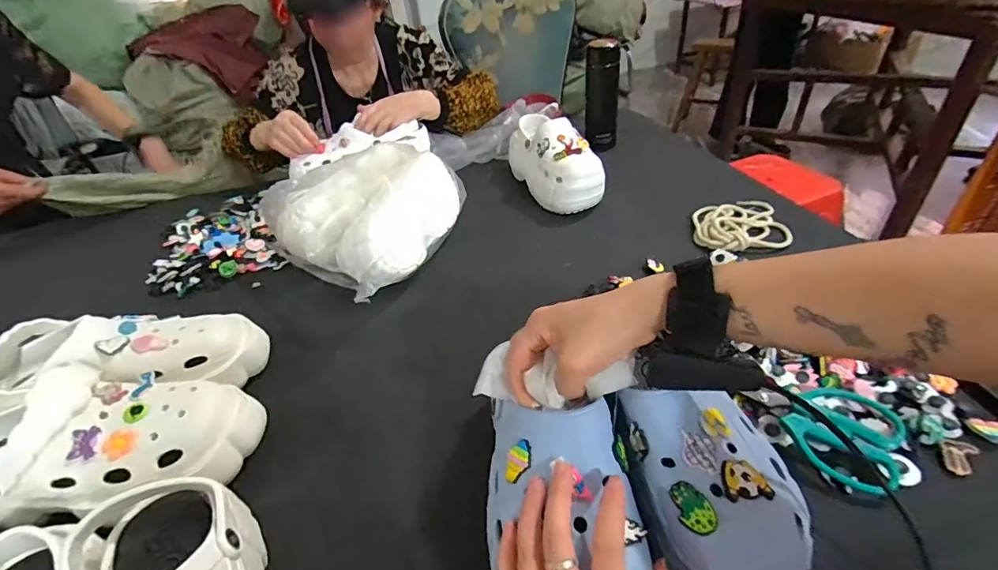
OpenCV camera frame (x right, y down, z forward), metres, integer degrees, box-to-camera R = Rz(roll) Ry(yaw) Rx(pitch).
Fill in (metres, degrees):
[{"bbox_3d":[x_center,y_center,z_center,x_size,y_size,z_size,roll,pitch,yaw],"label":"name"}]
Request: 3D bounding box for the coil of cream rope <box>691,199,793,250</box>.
[{"bbox_3d":[0.345,-0.090,0.657,0.121,0.022,0.128,-4,38,3],"label":"coil of cream rope"}]

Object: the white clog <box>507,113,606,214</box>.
[{"bbox_3d":[0.098,-0.220,0.795,0.102,0.108,0.220,-16,39,-12],"label":"white clog"}]

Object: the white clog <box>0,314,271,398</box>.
[{"bbox_3d":[-0.405,0.084,0.497,0.257,0.098,0.119,-10,38,-4],"label":"white clog"}]

